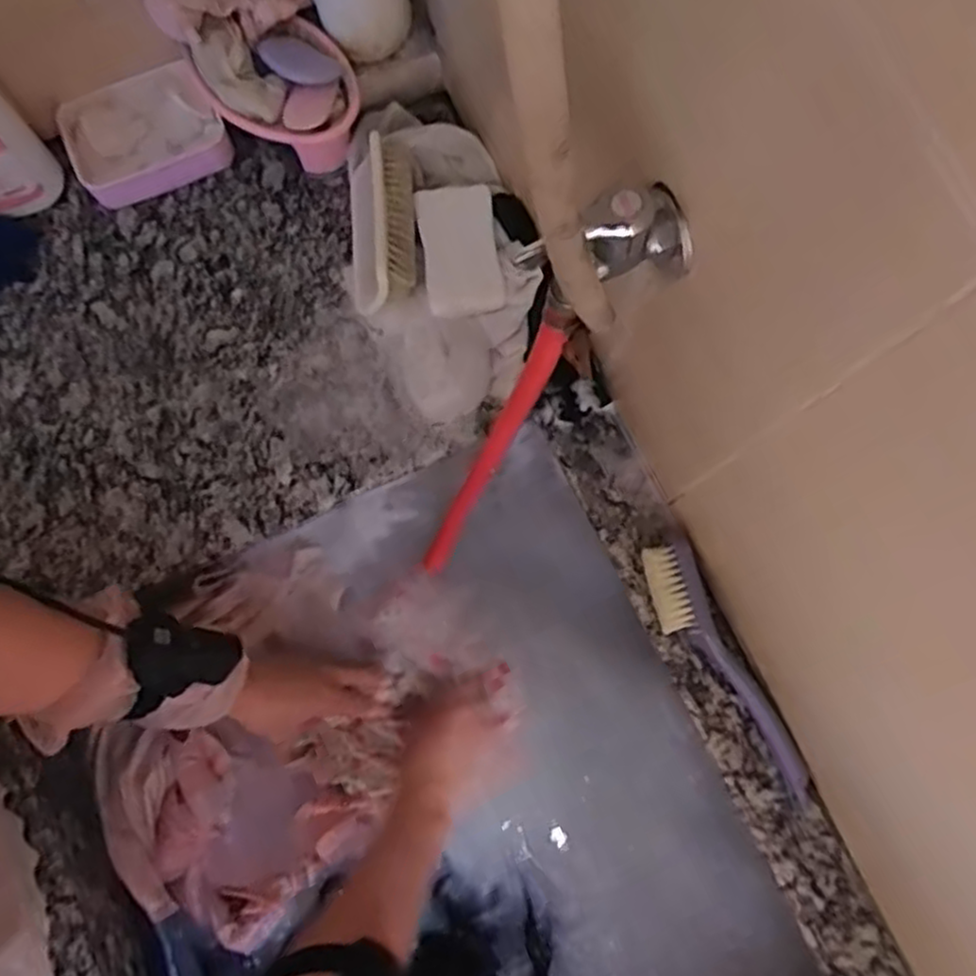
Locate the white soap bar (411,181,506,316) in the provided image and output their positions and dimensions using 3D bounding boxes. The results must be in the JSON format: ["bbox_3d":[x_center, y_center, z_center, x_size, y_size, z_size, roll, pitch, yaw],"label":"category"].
[{"bbox_3d":[-0.023,-0.196,0.613,0.060,0.018,0.106,-9,79,-2],"label":"white soap bar"}]

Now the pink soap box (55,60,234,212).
[{"bbox_3d":[-0.294,-0.298,0.640,0.129,0.035,0.087,-24,80,-5],"label":"pink soap box"}]

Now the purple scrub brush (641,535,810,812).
[{"bbox_3d":[0.178,0.142,0.566,0.051,0.028,0.214,-25,80,-5],"label":"purple scrub brush"}]

